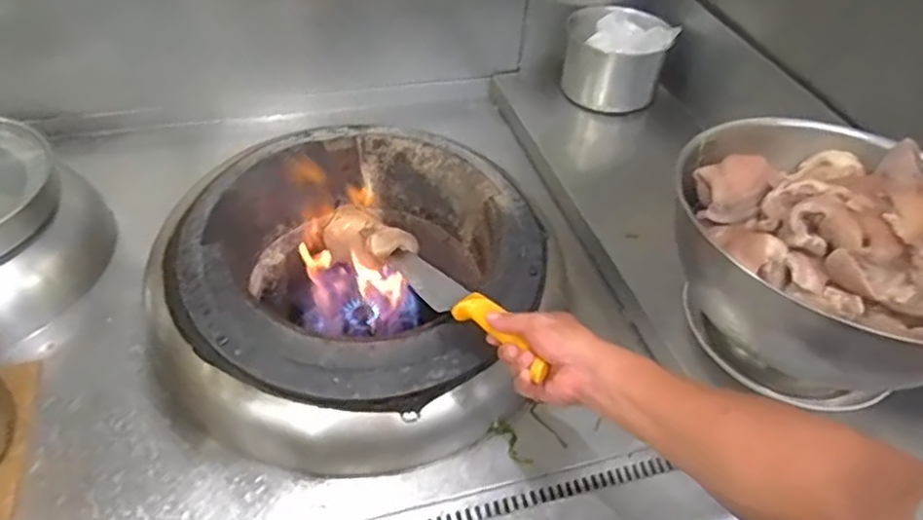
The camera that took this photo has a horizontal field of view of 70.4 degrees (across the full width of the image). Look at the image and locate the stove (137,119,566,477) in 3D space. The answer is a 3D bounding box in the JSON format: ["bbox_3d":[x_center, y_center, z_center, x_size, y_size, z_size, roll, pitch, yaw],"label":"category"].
[{"bbox_3d":[-0.145,0.035,0.874,0.463,0.211,0.463,23,46,19],"label":"stove"}]

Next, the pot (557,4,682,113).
[{"bbox_3d":[0.286,-0.381,1.224,0.179,0.141,0.164,2,43,-2],"label":"pot"}]

